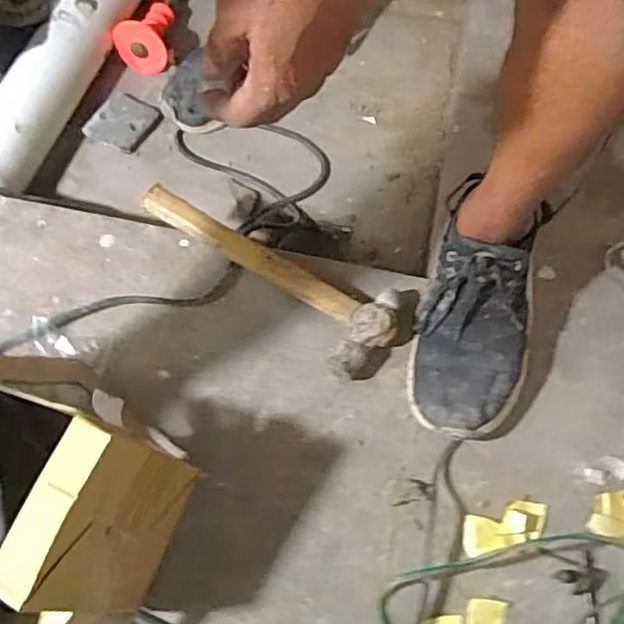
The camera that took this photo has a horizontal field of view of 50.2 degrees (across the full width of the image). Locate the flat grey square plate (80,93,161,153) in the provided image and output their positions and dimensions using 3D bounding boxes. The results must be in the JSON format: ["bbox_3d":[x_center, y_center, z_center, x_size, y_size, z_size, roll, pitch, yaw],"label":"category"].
[{"bbox_3d":[-0.261,-0.259,0.910,0.072,0.015,0.080,27,68,9],"label":"flat grey square plate"}]

